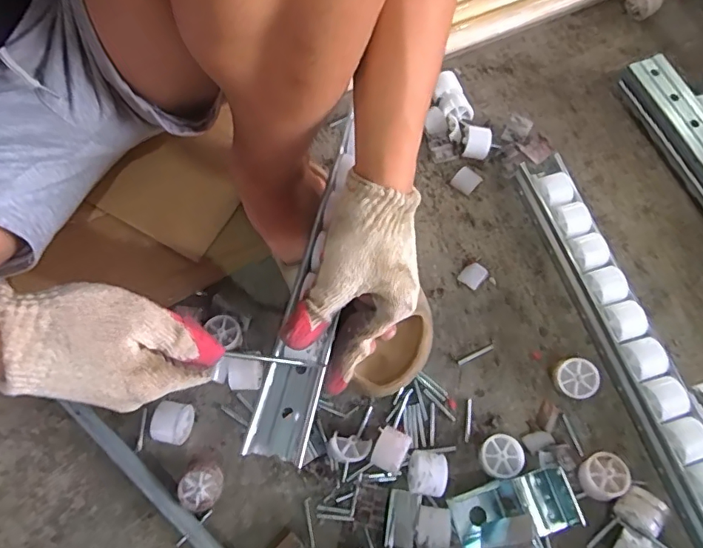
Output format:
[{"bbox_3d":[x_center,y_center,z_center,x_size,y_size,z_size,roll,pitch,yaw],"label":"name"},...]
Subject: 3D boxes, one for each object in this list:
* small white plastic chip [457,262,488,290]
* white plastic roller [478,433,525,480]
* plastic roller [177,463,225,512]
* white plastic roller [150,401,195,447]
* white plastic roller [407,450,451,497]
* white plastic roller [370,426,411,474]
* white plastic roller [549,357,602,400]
[{"bbox_3d":[0.123,0.002,0.510,0.022,0.007,0.025,40,74,16],"label":"small white plastic chip"},{"bbox_3d":[0.129,0.159,0.438,0.036,0.024,0.035,-1,68,1],"label":"white plastic roller"},{"bbox_3d":[-0.127,0.184,0.430,0.036,0.028,0.032,-28,70,-10],"label":"plastic roller"},{"bbox_3d":[-0.159,0.134,0.450,0.028,0.032,0.035,9,68,5],"label":"white plastic roller"},{"bbox_3d":[0.065,0.170,0.432,0.033,0.033,0.034,7,68,4],"label":"white plastic roller"},{"bbox_3d":[0.033,0.152,0.437,0.027,0.033,0.036,23,70,11],"label":"white plastic roller"},{"bbox_3d":[0.203,0.096,0.461,0.032,0.031,0.038,-25,69,-9],"label":"white plastic roller"}]

